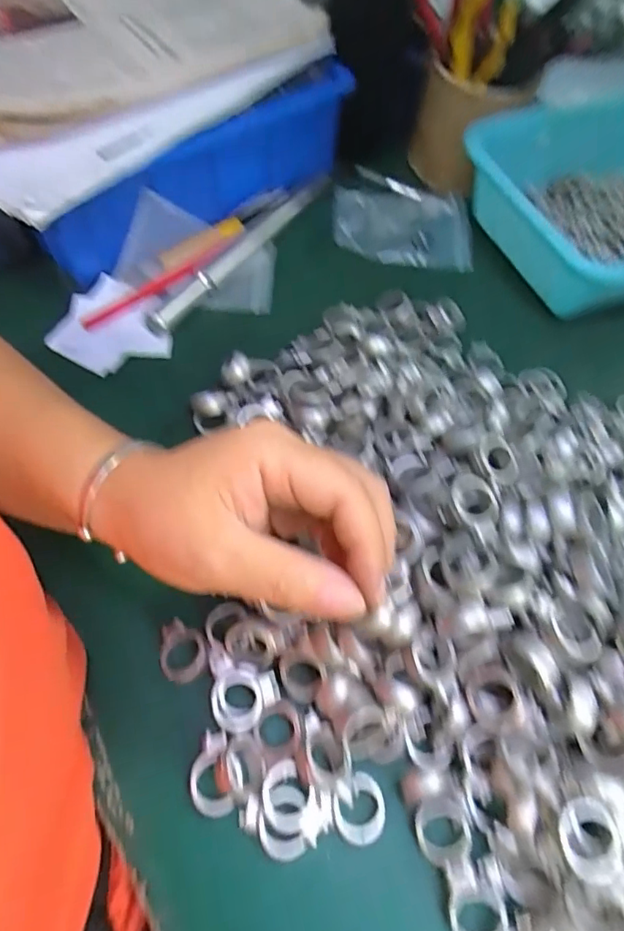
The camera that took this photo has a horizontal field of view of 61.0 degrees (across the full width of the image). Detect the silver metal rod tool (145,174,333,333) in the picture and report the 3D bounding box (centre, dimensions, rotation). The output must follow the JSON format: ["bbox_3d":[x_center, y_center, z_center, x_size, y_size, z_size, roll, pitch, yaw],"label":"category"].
[{"bbox_3d":[-0.053,-0.188,0.445,0.018,0.014,0.228,33,64,15],"label":"silver metal rod tool"}]

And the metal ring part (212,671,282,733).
[{"bbox_3d":[-0.034,0.120,0.273,0.034,0.006,0.029,-11,62,-9],"label":"metal ring part"}]

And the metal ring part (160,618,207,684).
[{"bbox_3d":[-0.071,0.100,0.289,0.025,0.007,0.035,-14,63,-11],"label":"metal ring part"}]

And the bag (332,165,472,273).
[{"bbox_3d":[0.082,-0.221,0.470,0.122,0.025,0.099,11,61,3],"label":"bag"}]

